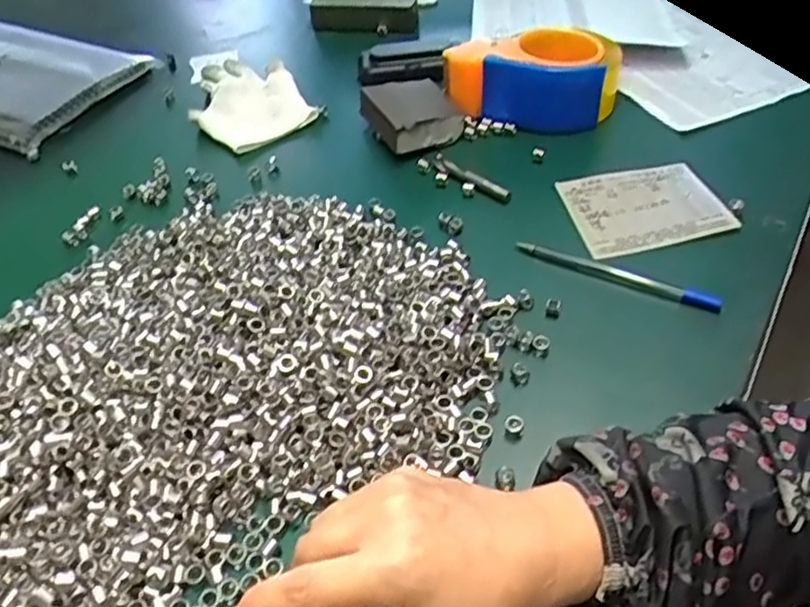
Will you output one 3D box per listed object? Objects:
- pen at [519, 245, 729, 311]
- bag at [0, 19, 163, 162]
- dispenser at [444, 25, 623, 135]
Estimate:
[{"bbox_3d":[0.141,-0.020,0.458,0.137,0.012,0.007,21,52,24],"label":"pen"},{"bbox_3d":[-0.457,-0.257,0.736,0.325,0.024,0.185,18,51,21],"label":"bag"},{"bbox_3d":[0.108,-0.193,0.567,0.137,0.079,0.067,22,52,24],"label":"dispenser"}]

